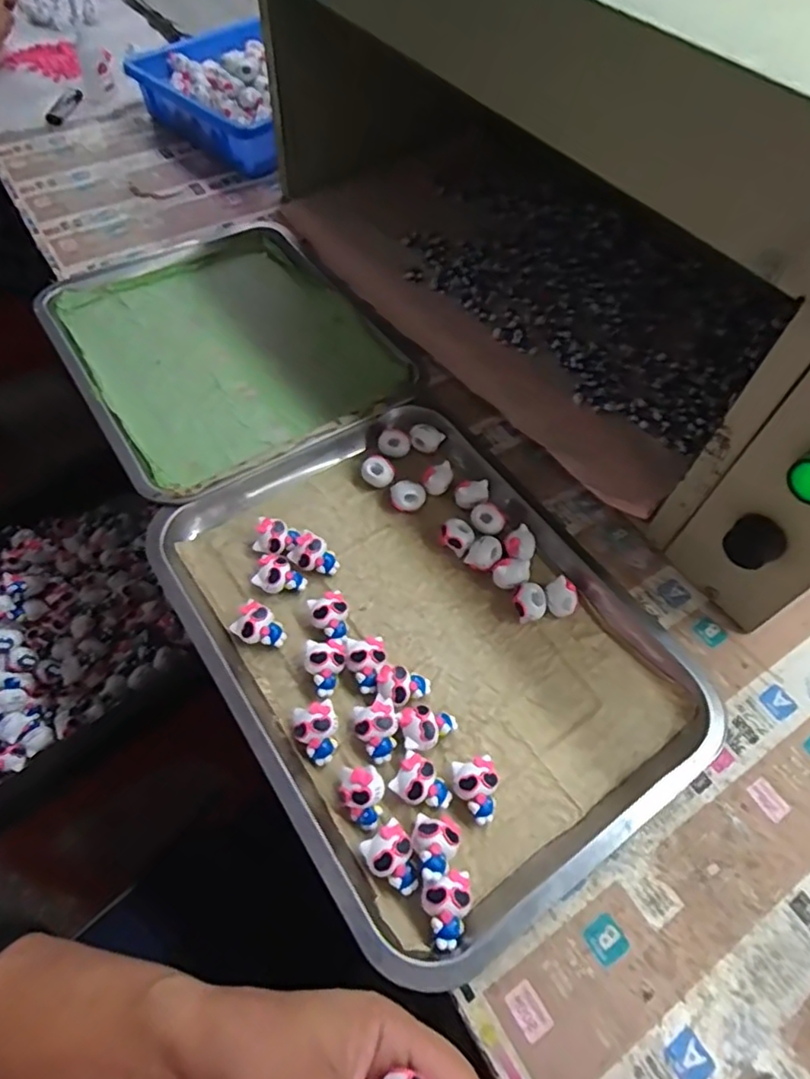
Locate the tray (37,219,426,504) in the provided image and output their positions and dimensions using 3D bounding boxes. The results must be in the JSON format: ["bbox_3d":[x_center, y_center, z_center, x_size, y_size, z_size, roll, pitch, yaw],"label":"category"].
[{"bbox_3d":[-0.173,-0.188,0.575,0.265,0.038,0.337,-28,63,-20],"label":"tray"}]

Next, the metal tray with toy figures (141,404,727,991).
[{"bbox_3d":[0.010,0.057,0.411,0.270,0.028,0.340,-30,64,-20],"label":"metal tray with toy figures"}]

